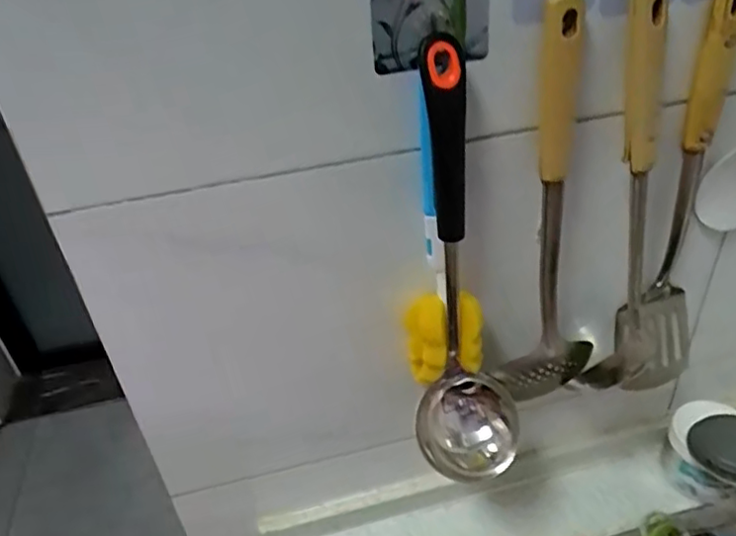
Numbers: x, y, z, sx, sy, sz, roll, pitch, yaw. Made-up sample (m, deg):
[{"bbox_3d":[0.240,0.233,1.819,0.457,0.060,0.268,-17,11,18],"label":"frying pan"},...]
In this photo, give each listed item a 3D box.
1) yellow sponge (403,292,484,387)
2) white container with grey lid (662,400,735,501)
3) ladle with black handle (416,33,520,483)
[{"bbox_3d":[0.059,0.059,0.502,0.061,0.085,0.029,9,39,19],"label":"yellow sponge"},{"bbox_3d":[0.354,0.196,0.632,0.086,0.092,0.106,-24,40,-23],"label":"white container with grey lid"},{"bbox_3d":[0.072,0.015,0.437,0.079,0.309,0.092,1,37,9],"label":"ladle with black handle"}]

